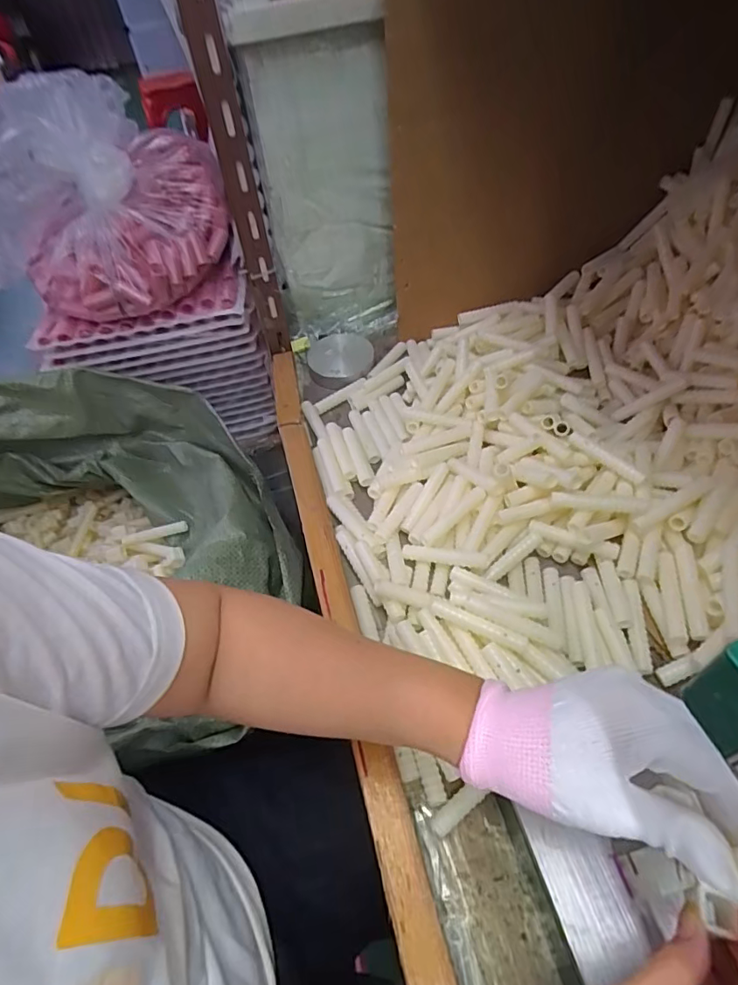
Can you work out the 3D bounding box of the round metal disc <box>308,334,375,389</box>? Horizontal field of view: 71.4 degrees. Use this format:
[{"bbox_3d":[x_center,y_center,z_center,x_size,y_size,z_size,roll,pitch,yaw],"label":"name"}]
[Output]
[{"bbox_3d":[-0.037,-0.174,0.677,0.083,0.019,0.097,-14,51,-6],"label":"round metal disc"}]

